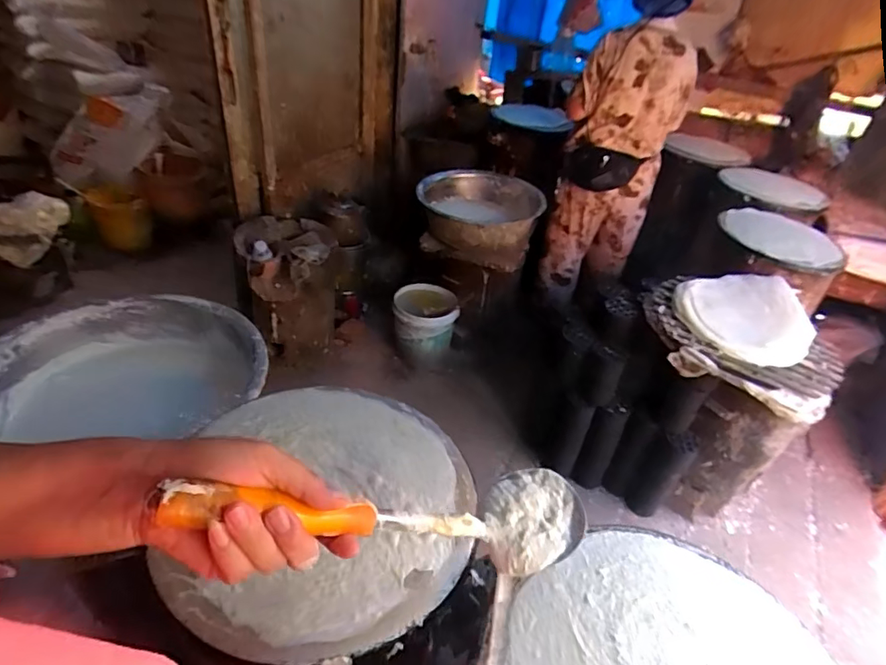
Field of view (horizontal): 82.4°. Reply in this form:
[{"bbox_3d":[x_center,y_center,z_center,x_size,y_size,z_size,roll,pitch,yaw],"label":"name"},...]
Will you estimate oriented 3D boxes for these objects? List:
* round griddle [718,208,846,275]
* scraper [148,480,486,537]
[{"bbox_3d":[1.086,-0.302,1.621,0.353,0.038,0.369,5,37,-4],"label":"round griddle"},{"bbox_3d":[-0.058,0.129,0.353,0.267,0.017,0.018,25,21,-42],"label":"scraper"}]

